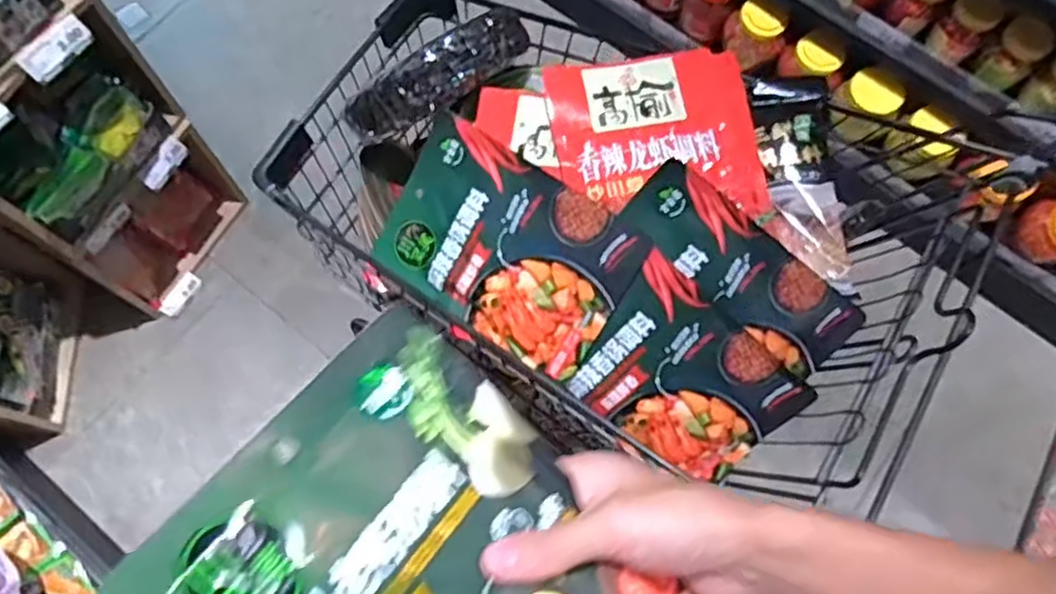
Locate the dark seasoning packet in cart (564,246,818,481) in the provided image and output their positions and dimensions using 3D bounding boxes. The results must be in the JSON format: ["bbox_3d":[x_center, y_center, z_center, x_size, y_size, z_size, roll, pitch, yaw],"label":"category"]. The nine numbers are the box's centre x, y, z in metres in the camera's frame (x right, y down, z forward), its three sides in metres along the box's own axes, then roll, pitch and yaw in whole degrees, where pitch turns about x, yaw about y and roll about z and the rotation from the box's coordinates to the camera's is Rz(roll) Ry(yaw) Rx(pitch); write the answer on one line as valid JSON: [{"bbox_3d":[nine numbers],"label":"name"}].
[{"bbox_3d":[0.142,0.076,0.644,0.187,0.009,0.147,36,108,-5],"label":"dark seasoning packet in cart"}]

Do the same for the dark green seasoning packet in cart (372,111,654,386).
[{"bbox_3d":[-0.023,-0.046,0.656,0.223,0.012,0.156,36,106,15],"label":"dark green seasoning packet in cart"}]

